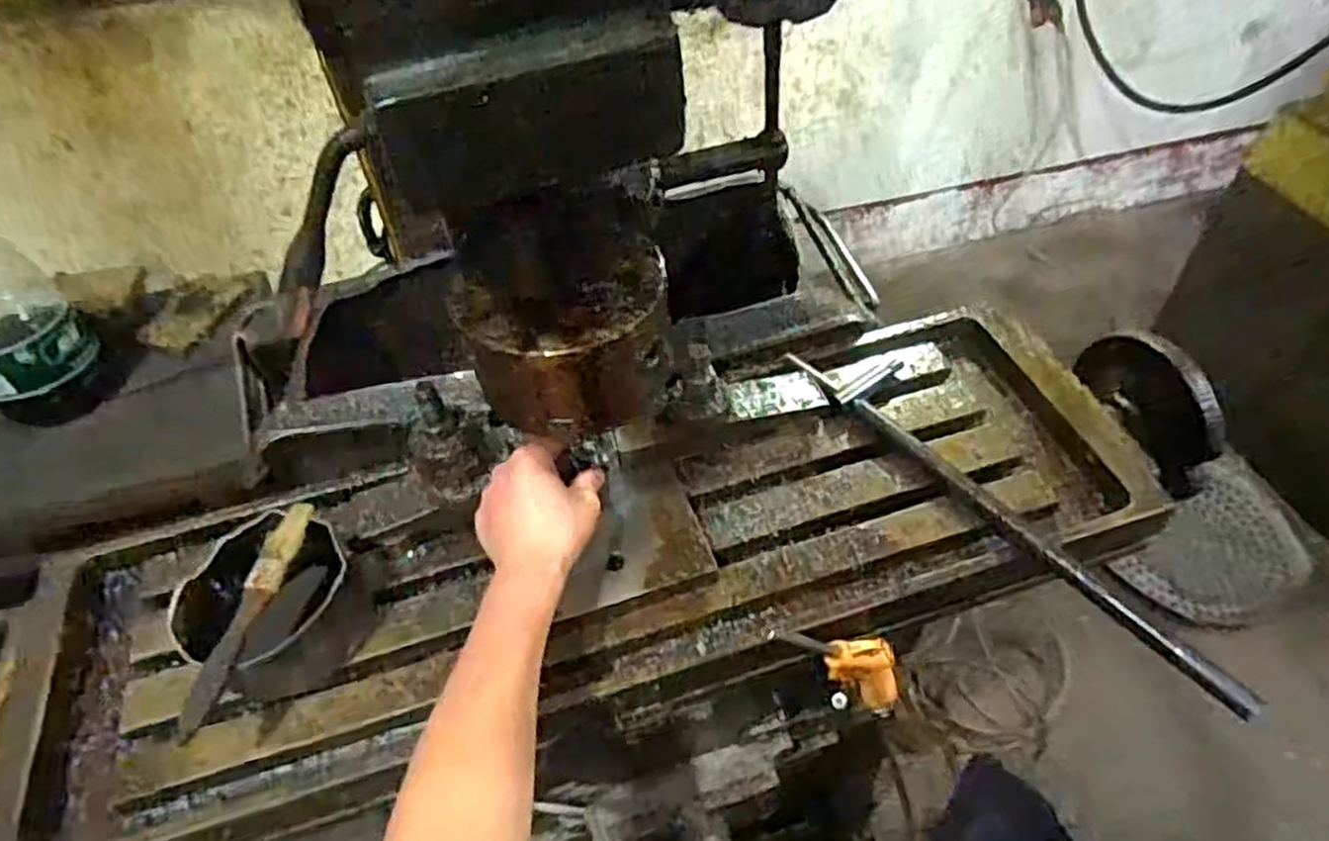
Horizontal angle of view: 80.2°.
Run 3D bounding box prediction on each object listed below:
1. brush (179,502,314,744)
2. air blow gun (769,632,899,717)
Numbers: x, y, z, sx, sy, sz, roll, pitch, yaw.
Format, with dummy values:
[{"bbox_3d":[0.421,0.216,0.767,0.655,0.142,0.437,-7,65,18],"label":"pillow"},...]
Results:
[{"bbox_3d":[-0.258,0.120,0.492,0.017,0.022,0.150,6,50,9],"label":"brush"},{"bbox_3d":[0.132,0.172,0.543,0.054,0.179,0.022,-26,48,14],"label":"air blow gun"}]

